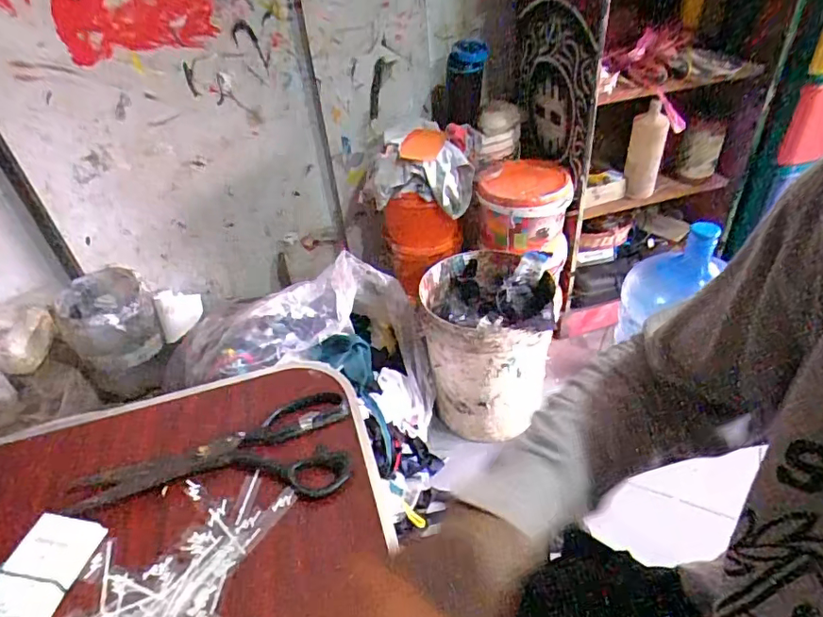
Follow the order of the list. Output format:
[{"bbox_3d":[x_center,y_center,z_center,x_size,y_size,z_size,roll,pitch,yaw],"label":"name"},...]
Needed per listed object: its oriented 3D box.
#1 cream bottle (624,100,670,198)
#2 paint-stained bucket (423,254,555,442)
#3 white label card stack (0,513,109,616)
[{"bbox_3d":[0.570,-0.379,1.278,0.074,0.246,0.087,14,43,24],"label":"cream bottle"},{"bbox_3d":[0.178,0.083,1.257,0.279,0.353,0.281,-4,39,3],"label":"paint-stained bucket"},{"bbox_3d":[-0.288,0.209,0.389,0.058,0.010,0.111,14,44,2],"label":"white label card stack"}]

